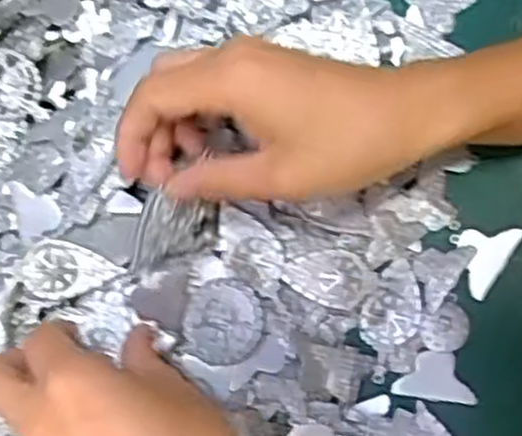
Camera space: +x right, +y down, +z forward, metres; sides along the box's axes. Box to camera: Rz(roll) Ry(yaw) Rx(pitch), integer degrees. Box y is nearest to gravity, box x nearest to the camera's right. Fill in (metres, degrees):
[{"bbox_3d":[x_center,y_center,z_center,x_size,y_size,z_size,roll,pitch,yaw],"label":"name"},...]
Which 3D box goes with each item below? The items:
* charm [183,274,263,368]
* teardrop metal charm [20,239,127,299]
[{"bbox_3d":[-0.017,0.046,0.355,0.035,0.004,0.037,-3,78,17],"label":"charm"},{"bbox_3d":[-0.085,0.024,0.357,0.041,0.004,0.025,14,93,-17],"label":"teardrop metal charm"}]

